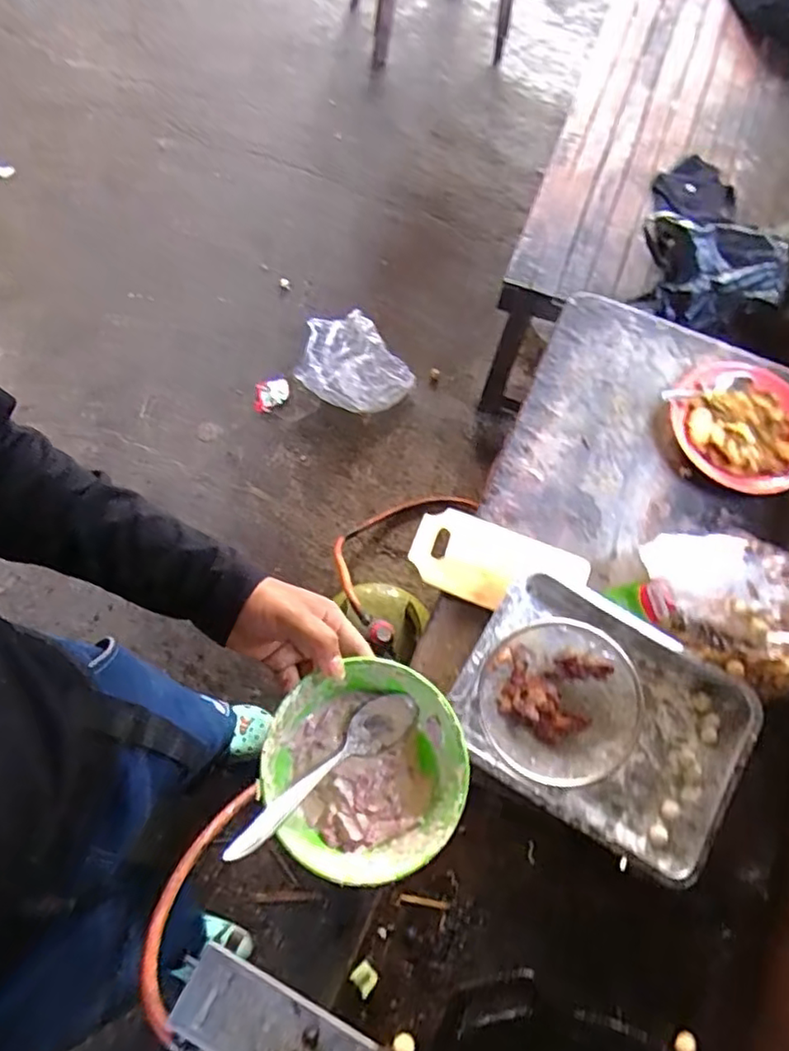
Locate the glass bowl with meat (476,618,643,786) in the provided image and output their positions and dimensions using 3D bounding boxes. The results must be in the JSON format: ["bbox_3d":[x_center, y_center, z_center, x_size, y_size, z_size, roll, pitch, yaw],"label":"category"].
[{"bbox_3d":[0.201,0.215,0.777,0.190,0.049,0.185,1,71,-2],"label":"glass bowl with meat"}]

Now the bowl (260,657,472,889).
[{"bbox_3d":[-0.017,0.178,0.466,0.140,0.048,0.140,1,71,-2],"label":"bowl"}]

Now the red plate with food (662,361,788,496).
[{"bbox_3d":[0.528,-0.154,0.959,0.208,0.050,0.218,1,71,-2],"label":"red plate with food"}]

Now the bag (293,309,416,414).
[{"bbox_3d":[-0.116,-0.404,1.609,0.229,0.125,0.266,-37,76,-14],"label":"bag"}]

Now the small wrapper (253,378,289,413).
[{"bbox_3d":[-0.312,-0.330,1.608,0.087,0.031,0.076,-5,71,-4],"label":"small wrapper"}]

